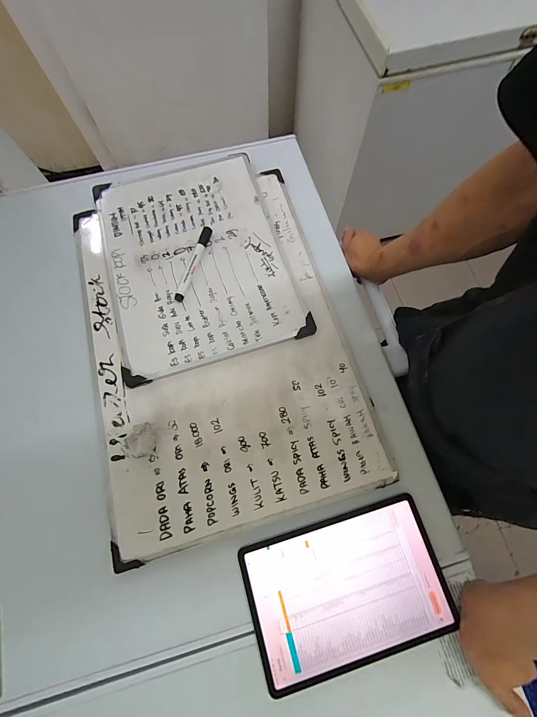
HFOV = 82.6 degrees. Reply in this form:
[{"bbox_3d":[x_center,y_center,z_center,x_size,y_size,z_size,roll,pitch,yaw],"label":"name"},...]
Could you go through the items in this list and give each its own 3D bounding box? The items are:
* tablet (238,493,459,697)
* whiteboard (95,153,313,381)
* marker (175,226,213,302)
[{"bbox_3d":[0.102,0.297,0.400,0.253,0.010,0.160,-15,74,-4],"label":"tablet"},{"bbox_3d":[-0.130,-0.187,0.541,0.303,0.013,0.409,-17,74,-5],"label":"whiteboard"},{"bbox_3d":[-0.131,-0.166,0.531,0.021,0.014,0.148,16,74,5],"label":"marker"}]

